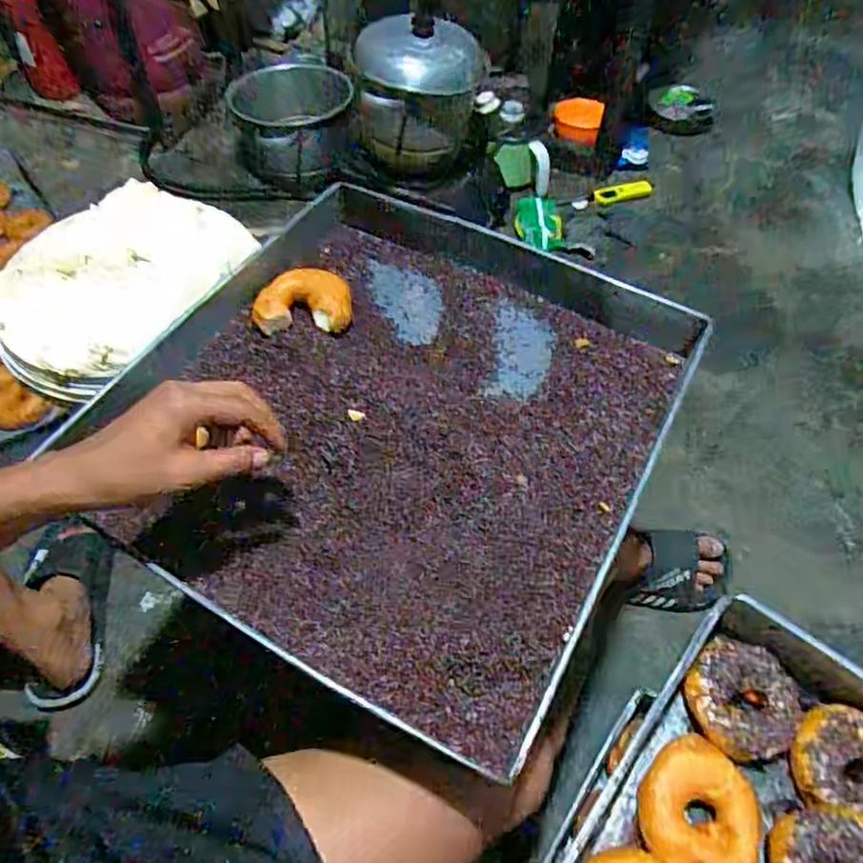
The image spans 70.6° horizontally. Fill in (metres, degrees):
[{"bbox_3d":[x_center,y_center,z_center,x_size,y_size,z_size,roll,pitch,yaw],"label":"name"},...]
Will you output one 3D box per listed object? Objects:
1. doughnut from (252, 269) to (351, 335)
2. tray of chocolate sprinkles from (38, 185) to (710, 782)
[{"bbox_3d":[-0.137,-0.138,0.649,0.098,0.023,0.074,-5,56,-6],"label":"doughnut"},{"bbox_3d":[-0.039,-0.030,0.565,0.465,0.065,0.474,27,59,16],"label":"tray of chocolate sprinkles"}]

